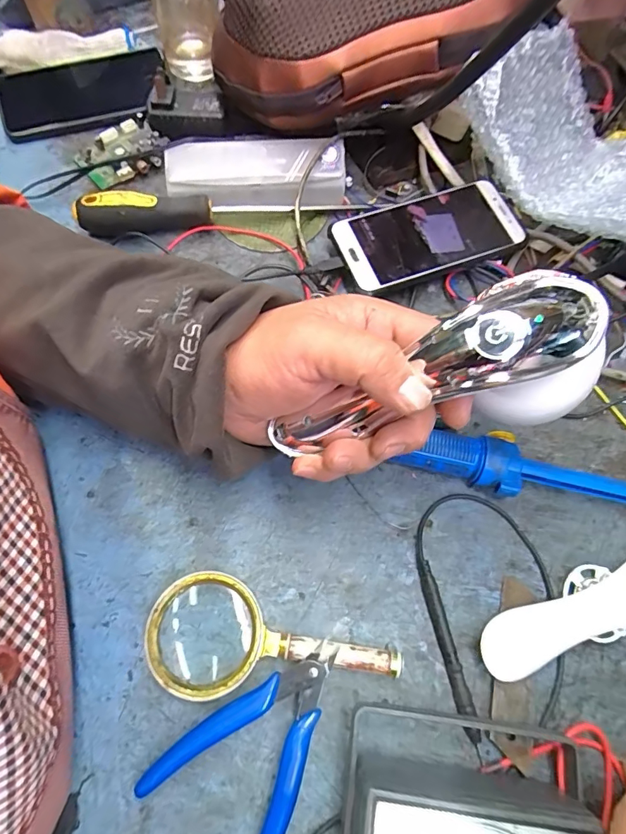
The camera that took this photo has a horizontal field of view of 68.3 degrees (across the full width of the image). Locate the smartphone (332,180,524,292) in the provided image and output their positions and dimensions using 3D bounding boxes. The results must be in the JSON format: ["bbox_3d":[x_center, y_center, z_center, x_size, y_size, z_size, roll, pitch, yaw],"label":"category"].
[{"bbox_3d":[0.096,-0.156,0.390,0.147,0.010,0.076,-19,72,-6],"label":"smartphone"}]

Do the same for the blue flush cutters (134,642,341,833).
[{"bbox_3d":[-0.026,0.183,0.256,0.077,0.016,0.114,41,72,13],"label":"blue flush cutters"}]

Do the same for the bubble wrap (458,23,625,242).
[{"bbox_3d":[0.192,-0.198,0.330,0.109,0.047,0.179,-32,73,-15],"label":"bubble wrap"}]

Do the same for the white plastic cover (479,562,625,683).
[{"bbox_3d":[0.177,0.120,0.290,0.157,0.021,0.035,-17,70,-9],"label":"white plastic cover"}]

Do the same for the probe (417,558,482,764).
[{"bbox_3d":[0.082,0.143,0.280,0.009,0.011,0.107,-11,69,-7],"label":"probe"}]

